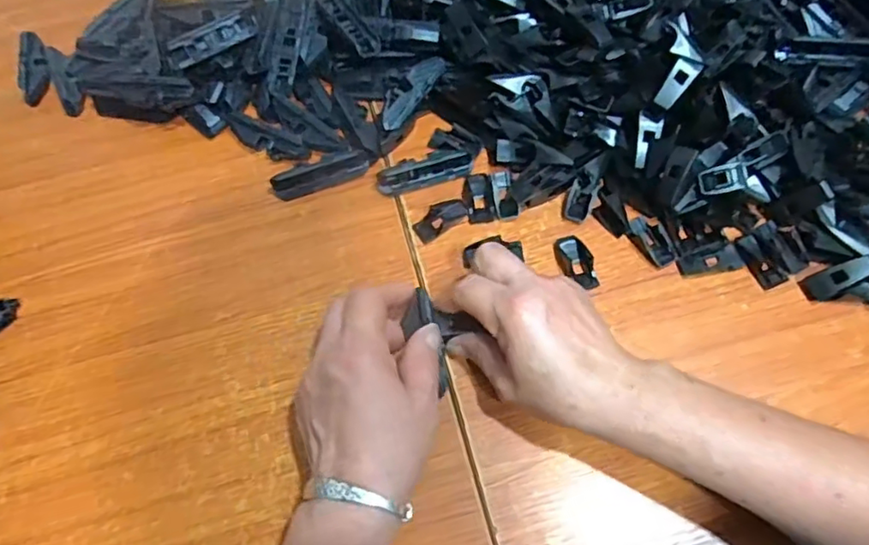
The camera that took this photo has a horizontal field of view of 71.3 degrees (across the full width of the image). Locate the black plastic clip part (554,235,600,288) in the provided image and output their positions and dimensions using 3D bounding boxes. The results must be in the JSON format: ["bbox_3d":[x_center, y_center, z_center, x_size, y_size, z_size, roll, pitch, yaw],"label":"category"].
[{"bbox_3d":[0.099,-0.008,0.425,0.021,0.011,0.042,-22,64,-7],"label":"black plastic clip part"}]

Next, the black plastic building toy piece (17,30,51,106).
[{"bbox_3d":[-0.355,-0.184,0.541,0.025,0.019,0.074,-17,64,-5],"label":"black plastic building toy piece"}]

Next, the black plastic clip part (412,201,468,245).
[{"bbox_3d":[0.004,-0.040,0.447,0.042,0.007,0.020,-37,67,-14],"label":"black plastic clip part"}]

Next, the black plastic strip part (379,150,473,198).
[{"bbox_3d":[-0.007,-0.077,0.460,0.073,0.016,0.022,-15,64,-4],"label":"black plastic strip part"}]

